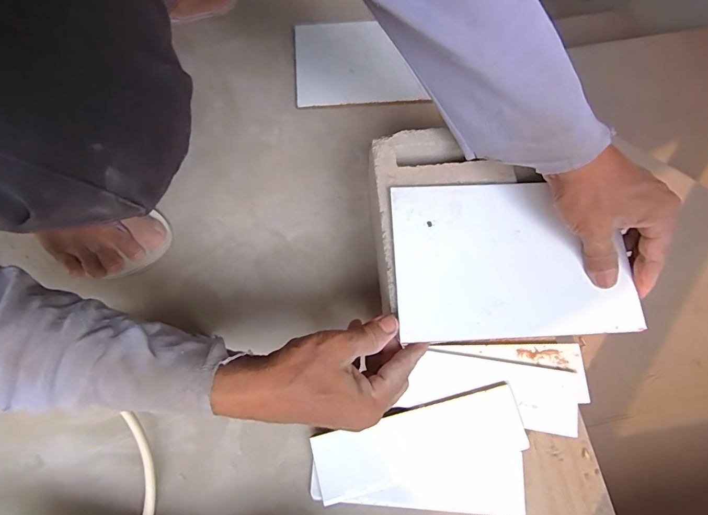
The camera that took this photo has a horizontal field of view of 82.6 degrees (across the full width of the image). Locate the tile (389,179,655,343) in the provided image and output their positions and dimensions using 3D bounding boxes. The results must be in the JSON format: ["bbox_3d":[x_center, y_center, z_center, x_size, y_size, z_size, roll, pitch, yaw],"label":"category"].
[{"bbox_3d":[0.131,0.000,0.346,0.193,0.009,0.137,-2,71,-1],"label":"tile"}]

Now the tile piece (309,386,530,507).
[{"bbox_3d":[0.062,0.178,0.387,0.198,0.014,0.061,-14,71,-5],"label":"tile piece"}]

